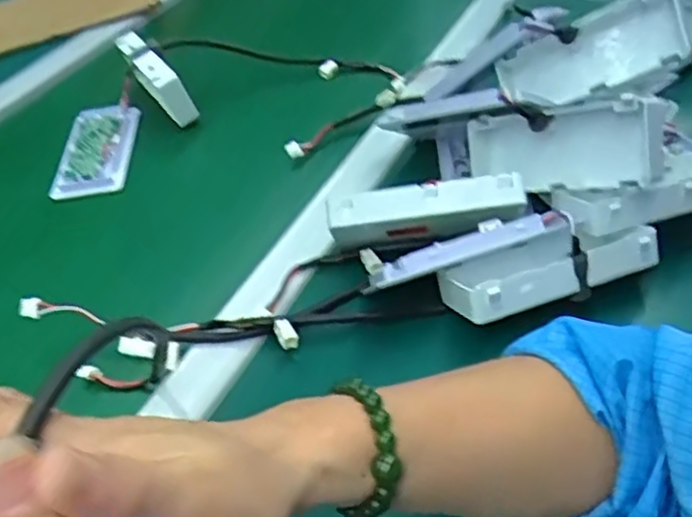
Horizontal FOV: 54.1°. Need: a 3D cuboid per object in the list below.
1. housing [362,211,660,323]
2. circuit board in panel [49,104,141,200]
[{"bbox_3d":[0.109,0.009,0.434,0.173,0.049,0.062,-14,43,-6],"label":"housing"},{"bbox_3d":[-0.242,-0.106,0.658,0.065,0.017,0.139,-7,42,1],"label":"circuit board in panel"}]

